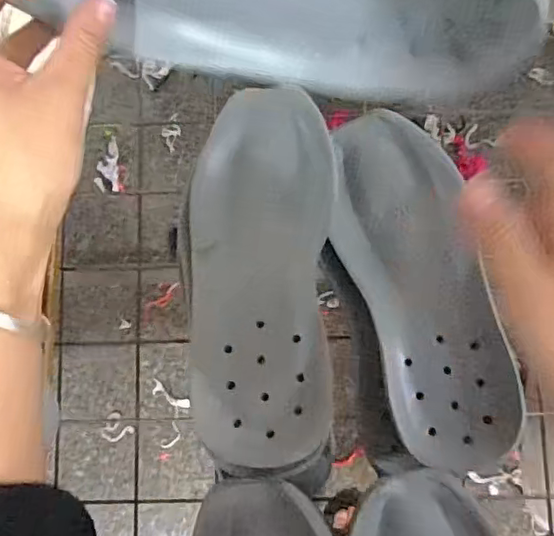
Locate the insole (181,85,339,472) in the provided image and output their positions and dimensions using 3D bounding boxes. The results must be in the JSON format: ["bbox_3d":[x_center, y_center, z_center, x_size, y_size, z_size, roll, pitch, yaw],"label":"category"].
[{"bbox_3d":[-0.013,-0.003,0.416,0.107,0.025,0.272,-1,70,1],"label":"insole"}]

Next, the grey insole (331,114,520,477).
[{"bbox_3d":[0.106,0.008,0.438,0.098,0.020,0.272,-15,74,14],"label":"grey insole"}]

